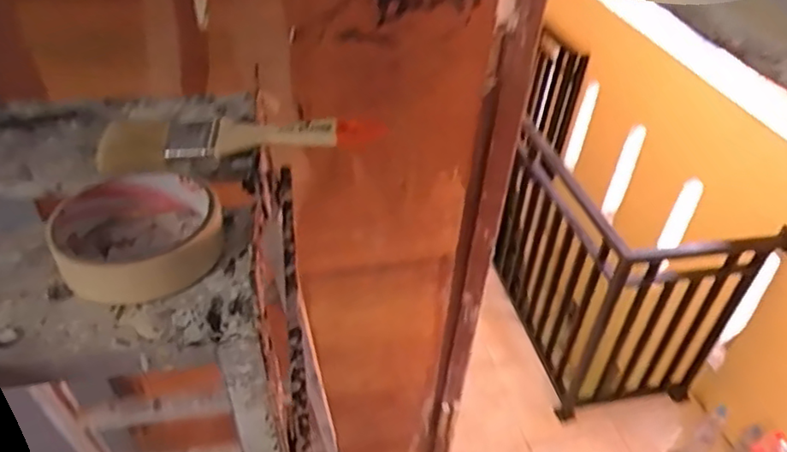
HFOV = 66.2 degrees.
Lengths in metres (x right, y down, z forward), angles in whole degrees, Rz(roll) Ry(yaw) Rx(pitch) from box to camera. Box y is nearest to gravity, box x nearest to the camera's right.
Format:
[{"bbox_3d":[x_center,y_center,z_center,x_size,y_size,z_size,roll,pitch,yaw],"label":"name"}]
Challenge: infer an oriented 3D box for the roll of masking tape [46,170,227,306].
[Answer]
[{"bbox_3d":[-0.133,0.004,0.325,0.087,0.027,0.092,2,39,-2],"label":"roll of masking tape"}]

